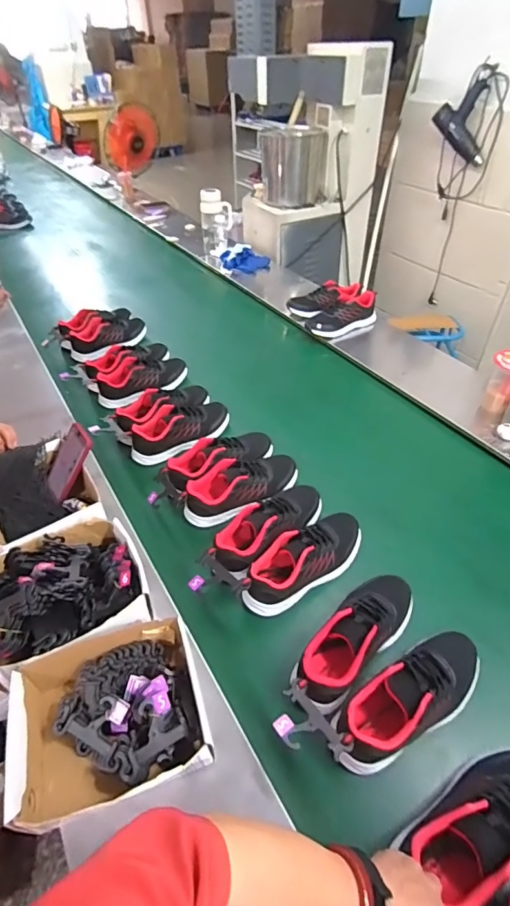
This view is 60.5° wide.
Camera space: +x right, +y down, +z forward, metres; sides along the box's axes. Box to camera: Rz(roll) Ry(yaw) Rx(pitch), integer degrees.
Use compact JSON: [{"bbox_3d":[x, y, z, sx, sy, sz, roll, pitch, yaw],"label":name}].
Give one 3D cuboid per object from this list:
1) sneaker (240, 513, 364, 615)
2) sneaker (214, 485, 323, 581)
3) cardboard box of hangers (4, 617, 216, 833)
[{"bbox_3d":[0.092,0.192,0.786,0.247,0.096,0.089,-25,48,-23],"label":"sneaker"},{"bbox_3d":[0.026,0.138,0.820,0.243,0.087,0.096,-30,51,-27],"label":"sneaker"},{"bbox_3d":[-0.188,0.346,0.581,0.236,0.079,0.196,-11,44,-11],"label":"cardboard box of hangers"}]

